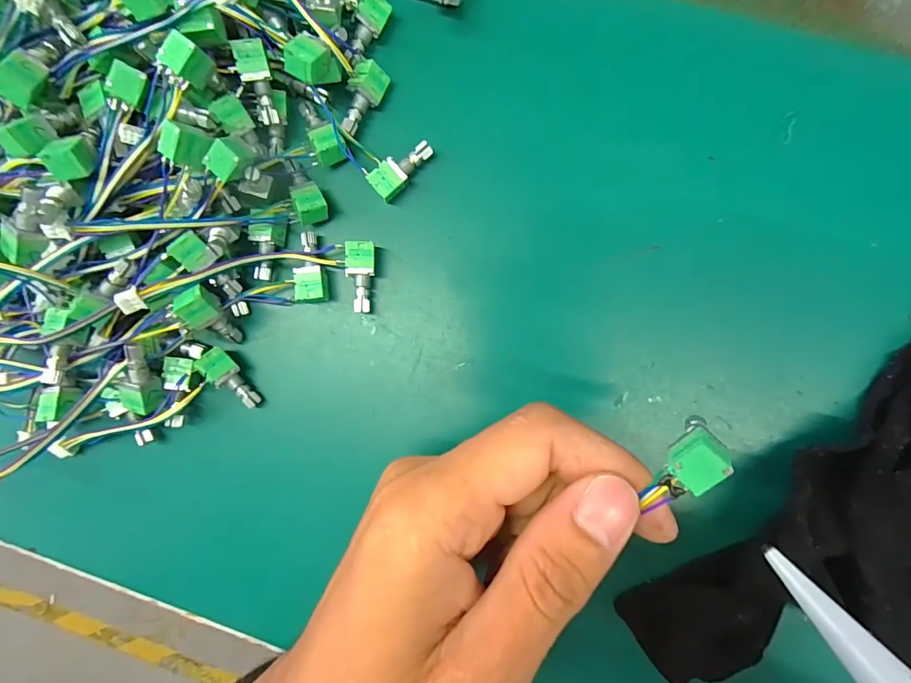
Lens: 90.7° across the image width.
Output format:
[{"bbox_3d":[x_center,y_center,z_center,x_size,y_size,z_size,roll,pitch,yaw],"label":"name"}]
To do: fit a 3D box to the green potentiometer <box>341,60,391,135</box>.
[{"bbox_3d":[-0.039,-0.099,0.184,0.012,0.015,0.028,28,91,4],"label":"green potentiometer"}]

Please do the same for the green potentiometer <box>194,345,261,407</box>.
[{"bbox_3d":[-0.092,0.016,0.185,0.010,0.007,0.028,-36,111,3],"label":"green potentiometer"}]

